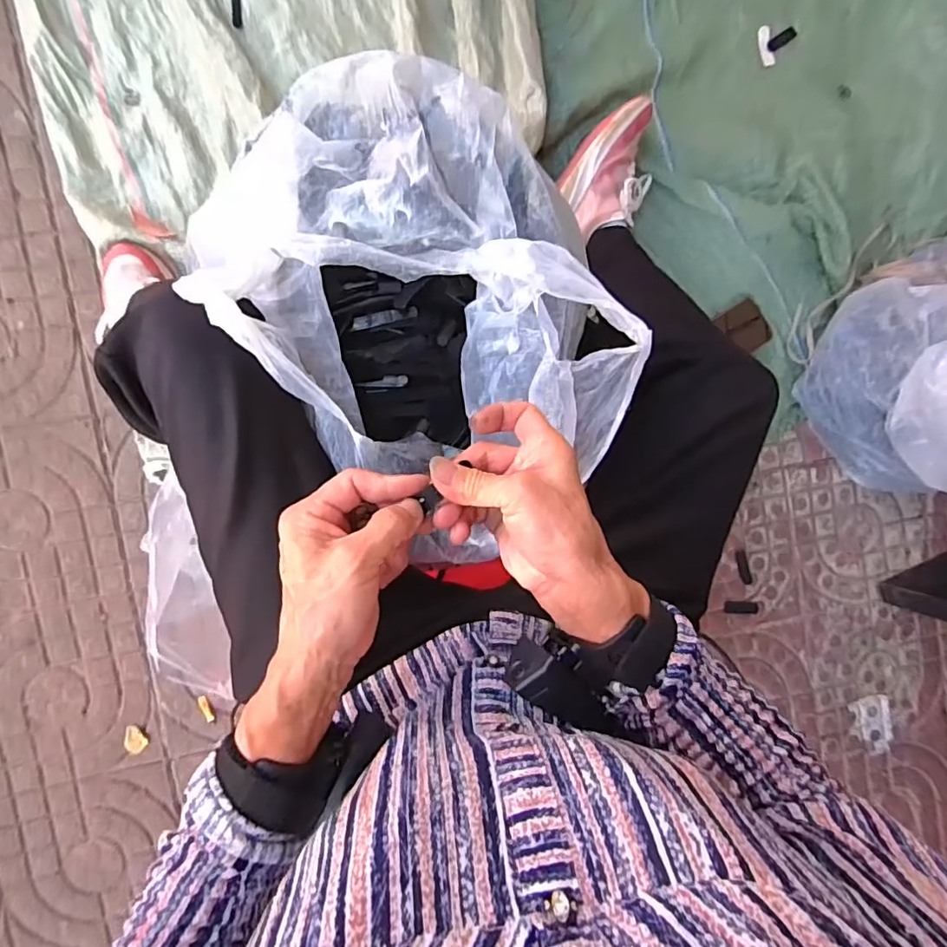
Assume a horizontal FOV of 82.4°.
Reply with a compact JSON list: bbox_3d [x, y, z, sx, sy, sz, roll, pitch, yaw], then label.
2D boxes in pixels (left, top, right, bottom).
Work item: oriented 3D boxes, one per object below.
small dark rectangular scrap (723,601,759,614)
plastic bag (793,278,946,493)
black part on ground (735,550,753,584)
[{"bbox_3d":[0.435,0.218,0.877,0.061,0.004,0.020,6,91,-7],"label":"small dark rectangular scrap"},{"bbox_3d":[0.735,-0.107,0.796,0.430,0.230,0.278,13,90,-7],"label":"plastic bag"},{"bbox_3d":[0.438,0.152,0.876,0.019,0.005,0.059,-19,94,-6],"label":"black part on ground"}]

